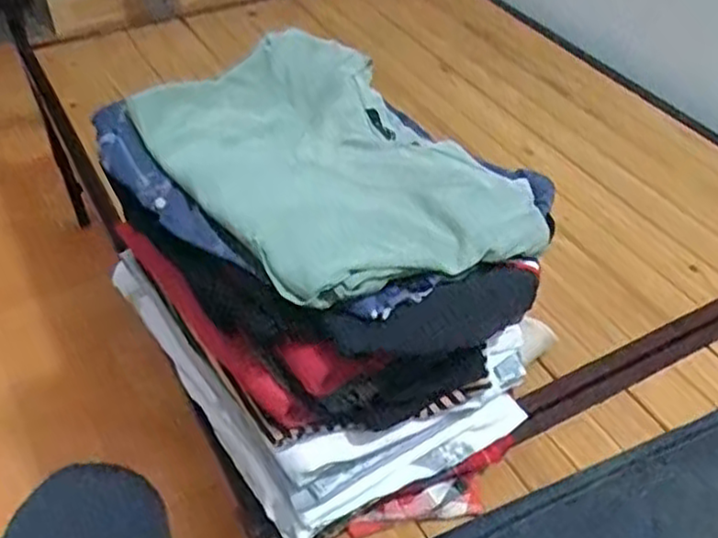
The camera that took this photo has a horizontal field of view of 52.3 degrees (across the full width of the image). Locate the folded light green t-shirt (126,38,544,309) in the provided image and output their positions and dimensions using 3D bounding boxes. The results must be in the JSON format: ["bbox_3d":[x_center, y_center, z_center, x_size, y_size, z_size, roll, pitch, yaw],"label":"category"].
[{"bbox_3d":[-0.028,-0.090,0.546,0.213,0.039,0.298,-24,47,-24],"label":"folded light green t-shirt"}]

